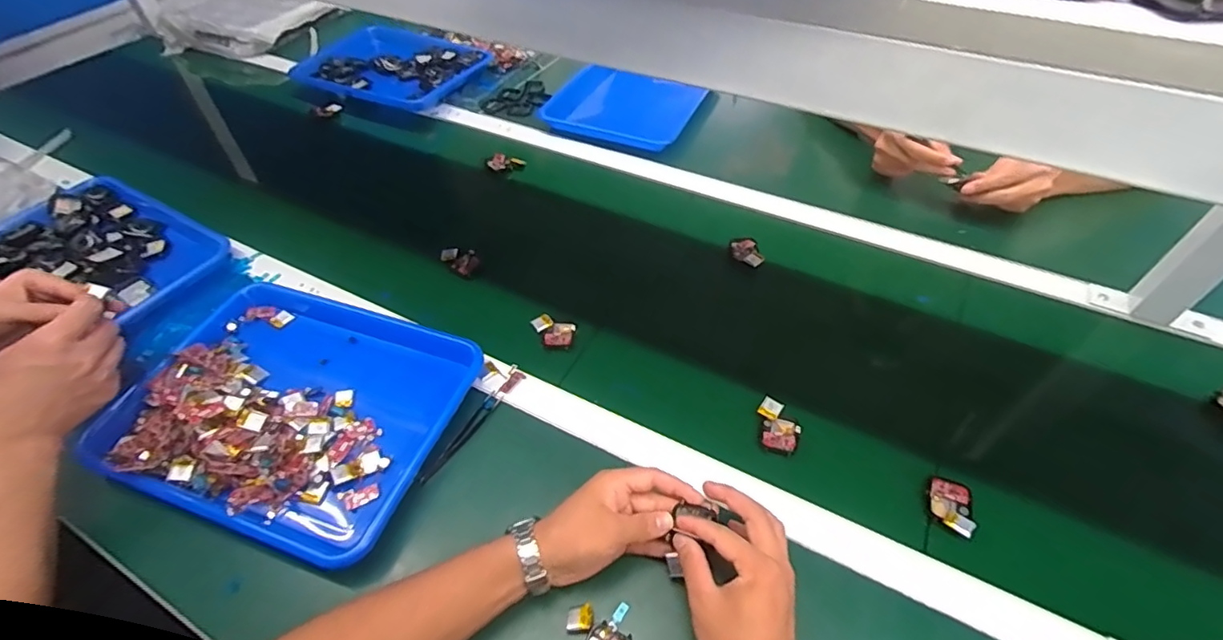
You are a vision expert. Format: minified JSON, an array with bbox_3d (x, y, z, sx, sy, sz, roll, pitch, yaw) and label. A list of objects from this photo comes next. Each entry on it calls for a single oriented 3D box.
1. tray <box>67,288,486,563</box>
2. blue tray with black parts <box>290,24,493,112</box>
[{"bbox_3d":[-0.333,0.084,0.574,0.340,0.043,0.260,15,52,14],"label":"tray"},{"bbox_3d":[-0.434,-0.506,1.099,0.338,0.042,0.249,21,53,18],"label":"blue tray with black parts"}]

